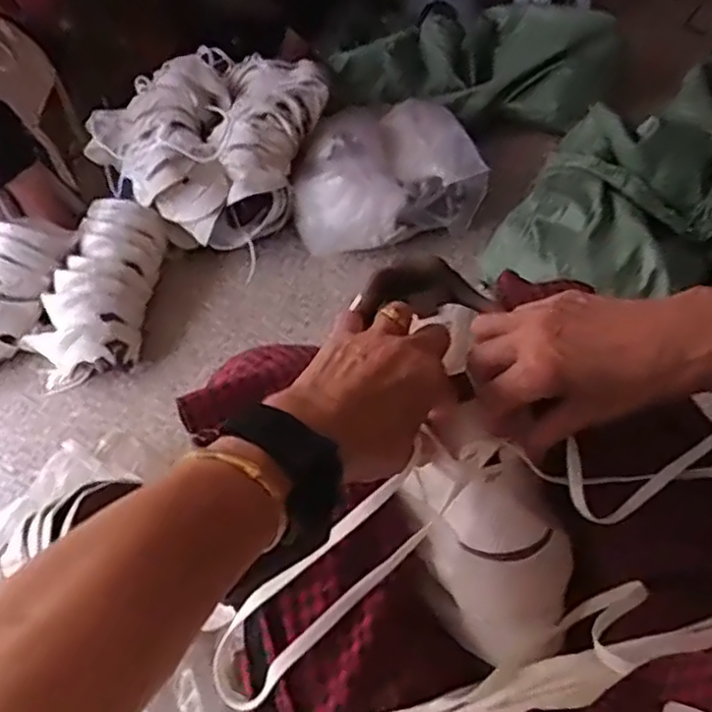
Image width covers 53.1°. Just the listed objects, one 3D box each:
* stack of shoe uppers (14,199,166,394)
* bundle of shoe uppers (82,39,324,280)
[{"bbox_3d":[-0.465,-0.124,1.284,0.175,0.122,0.382,-6,55,13],"label":"stack of shoe uppers"},{"bbox_3d":[-0.261,-0.420,1.445,0.324,0.261,0.422,24,51,27],"label":"bundle of shoe uppers"}]

